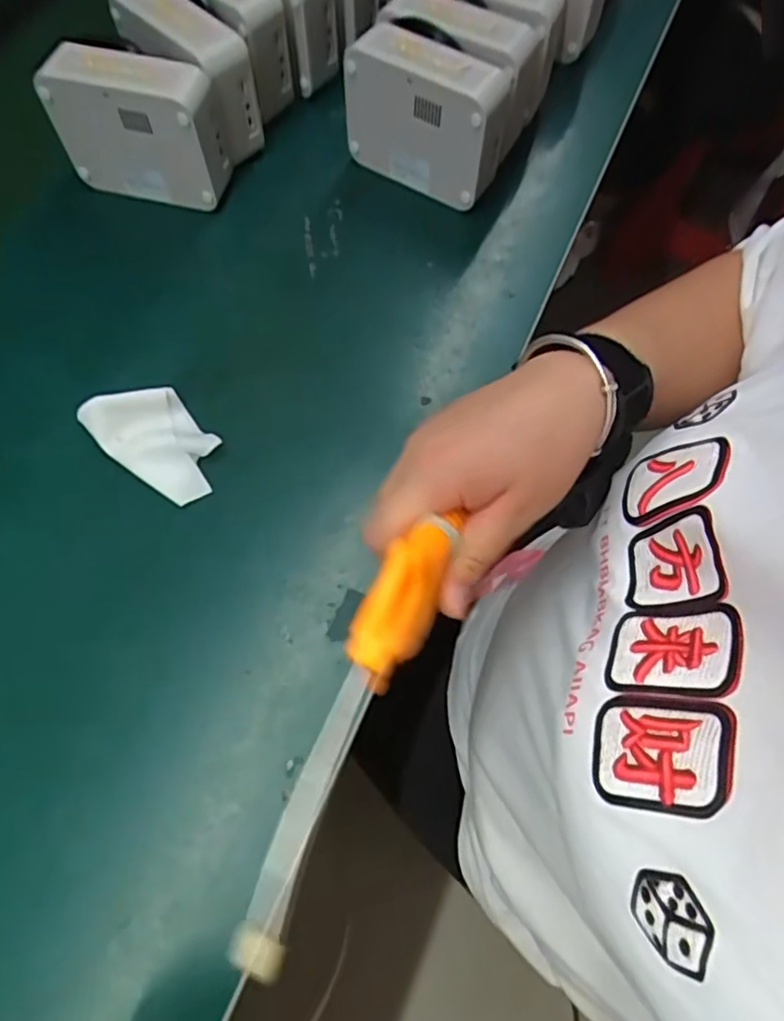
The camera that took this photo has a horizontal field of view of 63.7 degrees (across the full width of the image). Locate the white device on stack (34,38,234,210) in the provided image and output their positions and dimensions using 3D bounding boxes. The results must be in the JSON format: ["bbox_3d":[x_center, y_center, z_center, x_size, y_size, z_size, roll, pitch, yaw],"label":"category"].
[{"bbox_3d":[-0.207,-0.317,0.523,0.131,0.097,0.050,15,68,7],"label":"white device on stack"}]

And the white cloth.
[{"bbox_3d":[-0.170,-0.053,0.452,0.063,0.021,0.106,-40,72,-14],"label":"white cloth"}]

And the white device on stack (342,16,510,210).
[{"bbox_3d":[0.031,-0.325,0.520,0.129,0.096,0.056,32,71,13],"label":"white device on stack"}]

